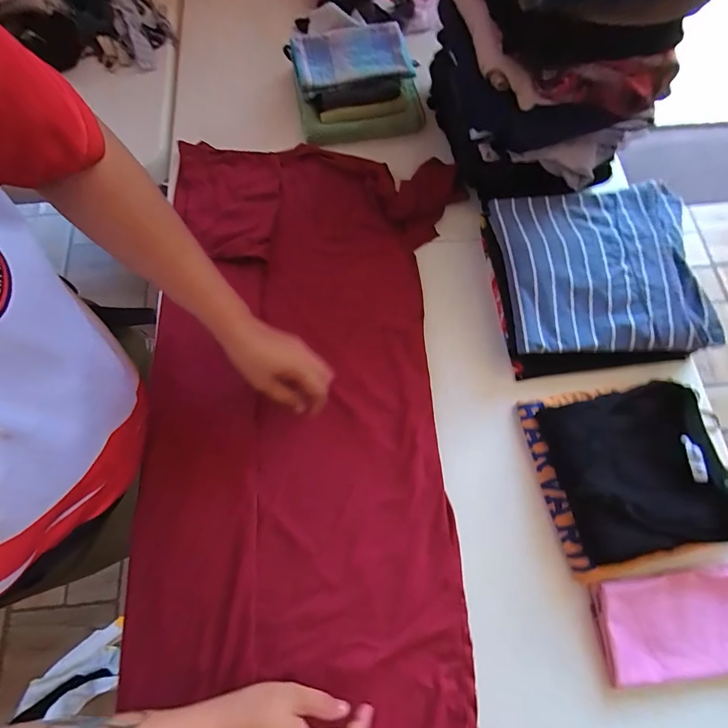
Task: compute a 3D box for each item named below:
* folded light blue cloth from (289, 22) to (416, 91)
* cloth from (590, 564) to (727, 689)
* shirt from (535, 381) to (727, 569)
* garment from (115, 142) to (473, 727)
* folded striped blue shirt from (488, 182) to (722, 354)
[{"bbox_3d":[-0.016,-0.498,0.613,0.191,0.034,0.098,-16,71,-4],"label":"folded light blue cloth"},{"bbox_3d":[0.360,0.283,0.408,0.198,0.025,0.101,-7,71,-1],"label":"cloth"},{"bbox_3d":[0.322,0.119,0.435,0.182,0.043,0.175,-11,71,-3],"label":"shirt"},{"bbox_3d":[-0.087,0.048,0.494,0.392,0.038,0.813,-2,71,1],"label":"garment"},{"bbox_3d":[0.318,-0.134,0.507,0.251,0.048,0.237,-4,71,0],"label":"folded striped blue shirt"}]

